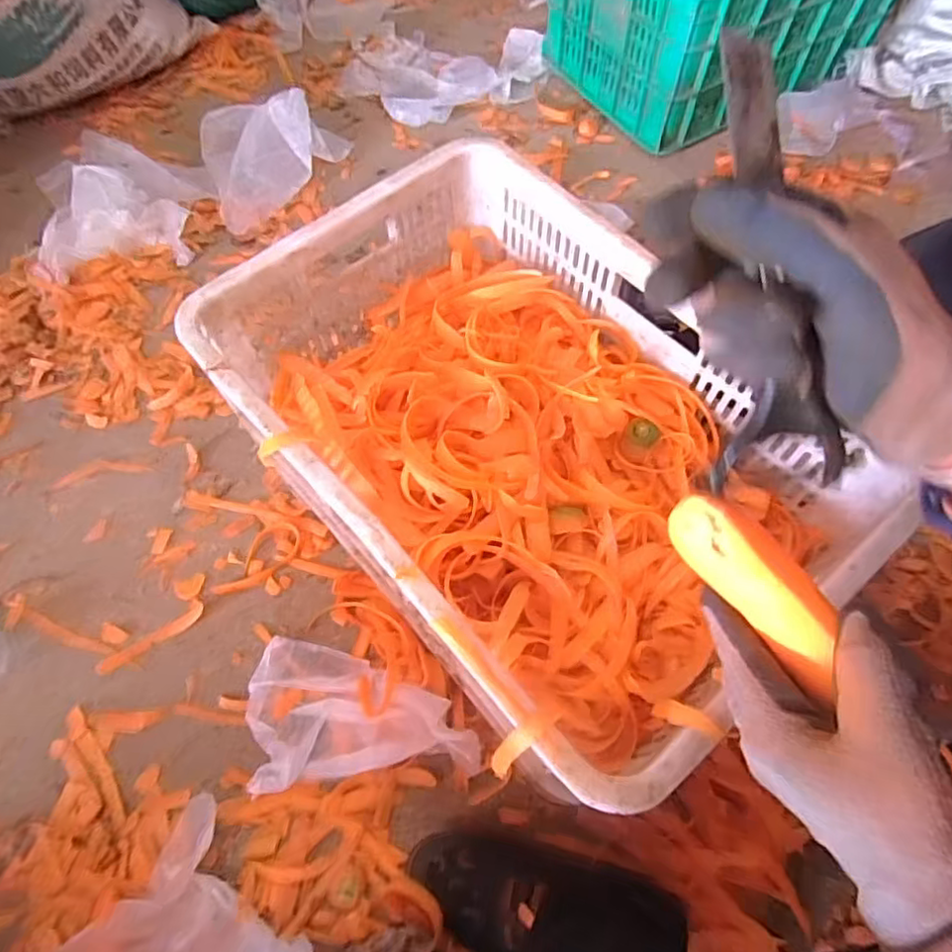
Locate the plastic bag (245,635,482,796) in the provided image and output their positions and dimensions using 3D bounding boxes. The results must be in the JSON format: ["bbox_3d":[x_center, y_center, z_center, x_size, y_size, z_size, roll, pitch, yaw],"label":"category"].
[{"bbox_3d":[-0.126,0.245,0.614,0.221,0.040,0.143,5,62,19],"label":"plastic bag"}]

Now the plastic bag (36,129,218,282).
[{"bbox_3d":[-0.511,-0.390,0.912,0.248,0.092,0.178,-20,64,-9],"label":"plastic bag"}]

